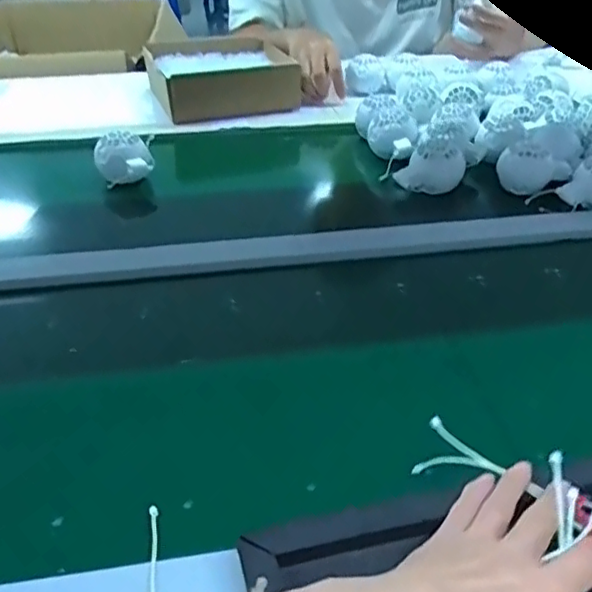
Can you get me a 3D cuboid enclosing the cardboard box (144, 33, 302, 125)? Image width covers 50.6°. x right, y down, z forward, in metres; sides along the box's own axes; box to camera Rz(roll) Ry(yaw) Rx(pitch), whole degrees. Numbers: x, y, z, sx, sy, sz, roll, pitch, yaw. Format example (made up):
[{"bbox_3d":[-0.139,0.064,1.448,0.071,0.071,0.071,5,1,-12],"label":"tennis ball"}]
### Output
[{"bbox_3d":[-0.114,-0.325,0.929,0.209,0.062,0.202,-11,38,-13],"label":"cardboard box"}]

